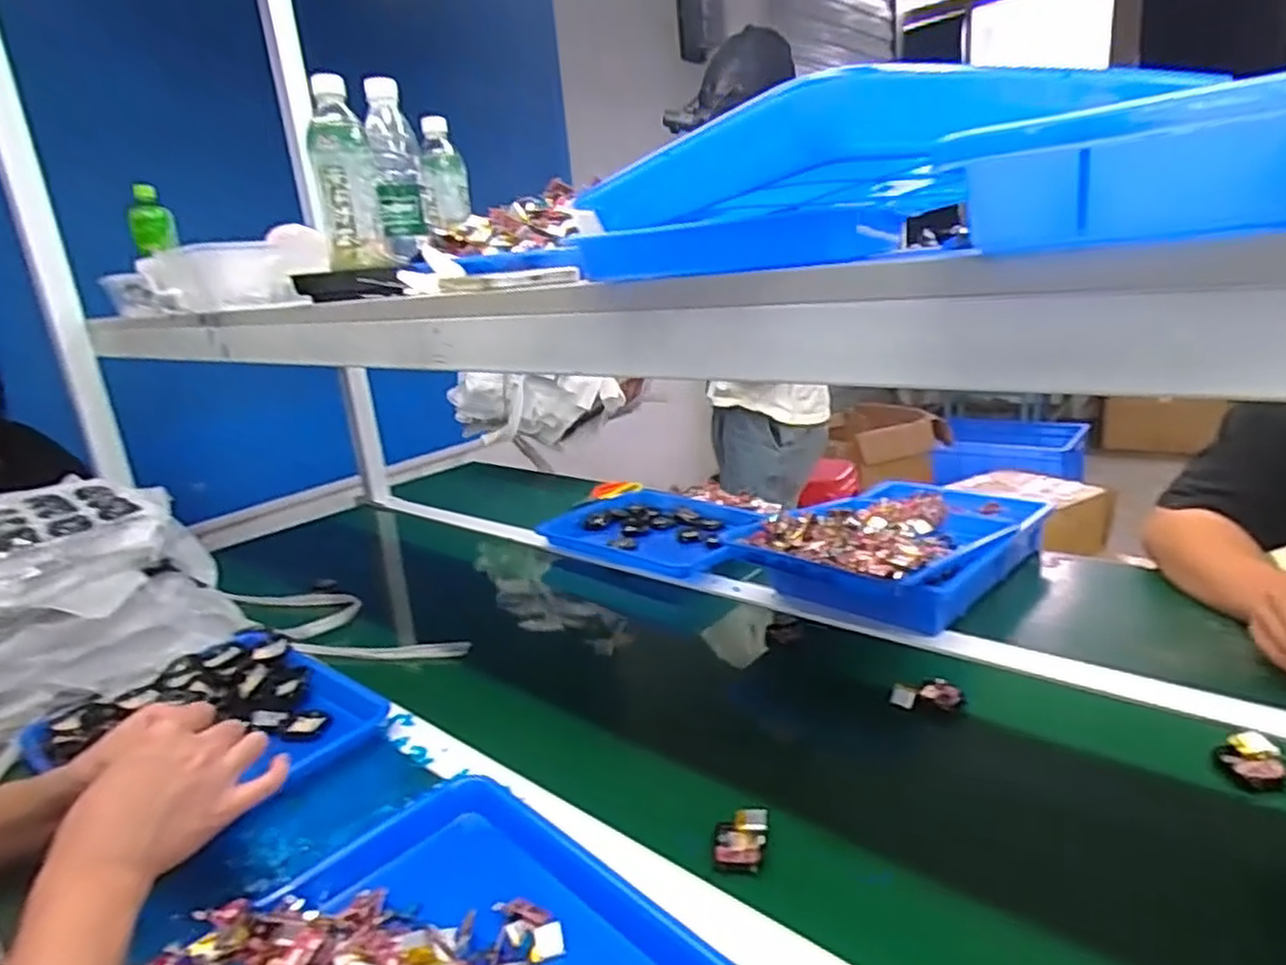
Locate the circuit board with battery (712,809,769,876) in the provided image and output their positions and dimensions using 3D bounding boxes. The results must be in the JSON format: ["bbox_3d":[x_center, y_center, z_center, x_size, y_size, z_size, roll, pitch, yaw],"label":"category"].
[{"bbox_3d":[0.074,0.269,0.564,0.038,0.014,0.050,-2,17,14],"label":"circuit board with battery"}]

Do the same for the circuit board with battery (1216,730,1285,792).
[{"bbox_3d":[0.485,0.222,0.595,0.040,0.009,0.056,-12,24,32],"label":"circuit board with battery"}]

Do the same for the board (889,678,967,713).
[{"bbox_3d":[0.278,0.205,0.724,0.065,0.016,0.045,5,20,33],"label":"board"}]

